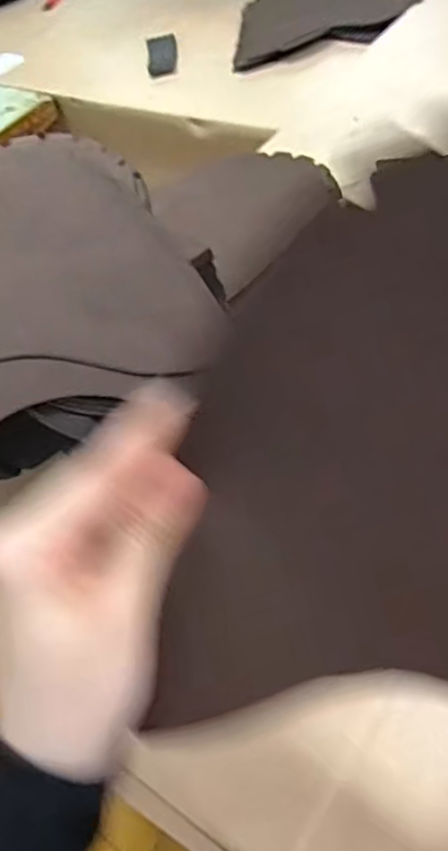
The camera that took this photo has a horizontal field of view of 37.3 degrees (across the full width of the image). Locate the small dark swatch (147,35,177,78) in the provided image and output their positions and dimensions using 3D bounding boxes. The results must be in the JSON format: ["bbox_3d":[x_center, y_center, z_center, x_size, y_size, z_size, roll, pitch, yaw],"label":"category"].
[{"bbox_3d":[-0.113,-0.685,1.223,0.053,0.014,0.145,-11,49,4],"label":"small dark swatch"}]

